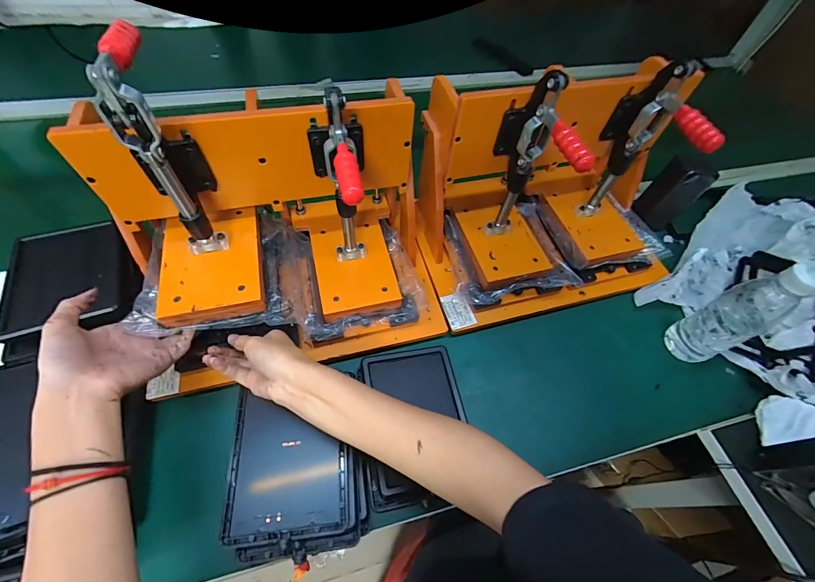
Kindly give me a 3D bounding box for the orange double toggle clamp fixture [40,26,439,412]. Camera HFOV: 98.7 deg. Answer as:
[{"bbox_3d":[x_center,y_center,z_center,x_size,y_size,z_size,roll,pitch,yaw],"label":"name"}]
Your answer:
[{"bbox_3d":[-0.133,-0.071,0.402,0.347,0.283,0.224,-11,59,-11],"label":"orange double toggle clamp fixture"}]

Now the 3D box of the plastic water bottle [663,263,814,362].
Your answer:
[{"bbox_3d":[0.411,0.028,0.430,0.065,0.177,0.058,-17,61,-15],"label":"plastic water bottle"}]

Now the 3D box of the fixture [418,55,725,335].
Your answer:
[{"bbox_3d":[0.209,-0.133,0.480,0.355,0.247,0.229,-12,60,-12],"label":"fixture"}]

